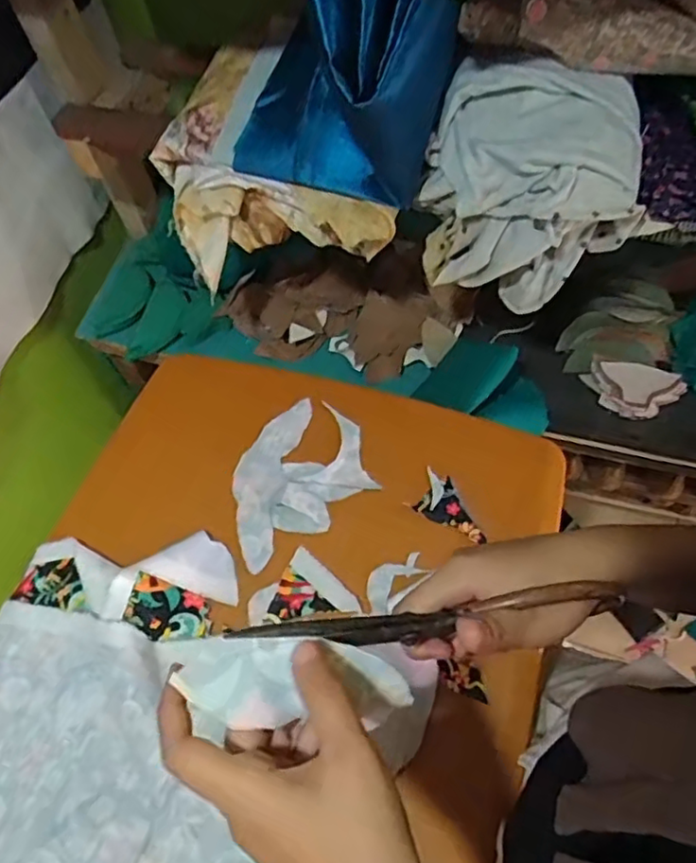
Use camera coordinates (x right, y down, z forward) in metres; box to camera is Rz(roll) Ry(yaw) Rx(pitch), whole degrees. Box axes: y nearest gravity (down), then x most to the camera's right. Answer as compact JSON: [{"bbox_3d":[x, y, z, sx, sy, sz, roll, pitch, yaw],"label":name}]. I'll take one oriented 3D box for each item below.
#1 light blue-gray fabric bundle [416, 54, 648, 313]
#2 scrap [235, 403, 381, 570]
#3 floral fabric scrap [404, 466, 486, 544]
[{"bbox_3d":[0.171,-0.230,0.595,0.183,0.166,0.139,19,63,14],"label":"light blue-gray fabric bundle"},{"bbox_3d":[-0.059,0.044,0.656,0.168,0.005,0.127,-35,63,-15],"label":"scrap"},{"bbox_3d":[0.104,0.072,0.623,0.078,0.008,0.048,26,65,18],"label":"floral fabric scrap"}]

